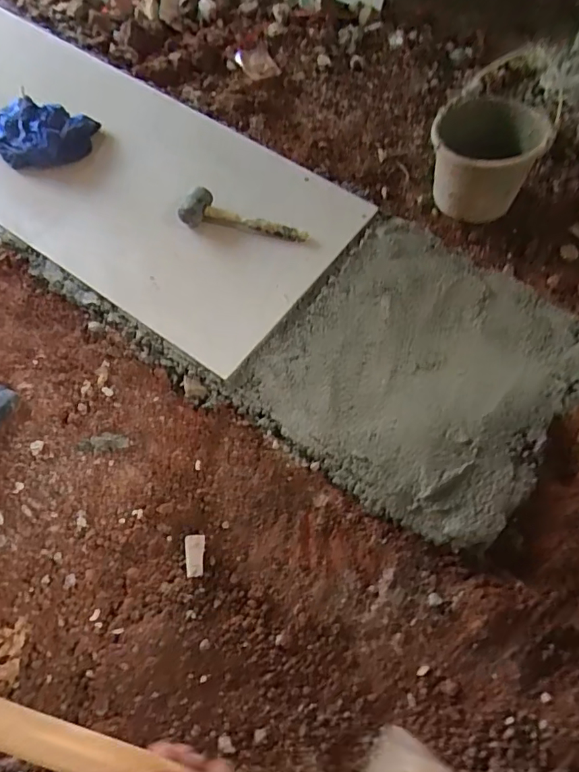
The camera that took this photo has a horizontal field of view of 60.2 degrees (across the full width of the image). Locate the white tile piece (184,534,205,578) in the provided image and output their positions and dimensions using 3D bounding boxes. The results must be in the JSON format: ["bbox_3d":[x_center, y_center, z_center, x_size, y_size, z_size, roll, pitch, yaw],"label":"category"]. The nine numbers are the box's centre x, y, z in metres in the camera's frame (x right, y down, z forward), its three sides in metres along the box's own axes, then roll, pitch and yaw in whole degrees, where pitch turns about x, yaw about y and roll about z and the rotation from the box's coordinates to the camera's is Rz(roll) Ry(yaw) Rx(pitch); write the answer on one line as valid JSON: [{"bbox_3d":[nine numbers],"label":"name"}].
[{"bbox_3d":[-0.170,0.301,0.889,0.036,0.006,0.078,5,44,-11],"label":"white tile piece"}]

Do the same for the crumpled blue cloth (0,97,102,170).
[{"bbox_3d":[-0.632,-0.650,1.289,0.276,0.110,0.156,-4,64,-3],"label":"crumpled blue cloth"}]

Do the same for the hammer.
[{"bbox_3d":[-0.110,-0.384,1.173,0.305,0.057,0.095,19,66,10],"label":"hammer"}]

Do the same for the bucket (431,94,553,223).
[{"bbox_3d":[0.467,-0.533,1.185,0.232,0.228,0.232,-7,64,-2],"label":"bucket"}]

